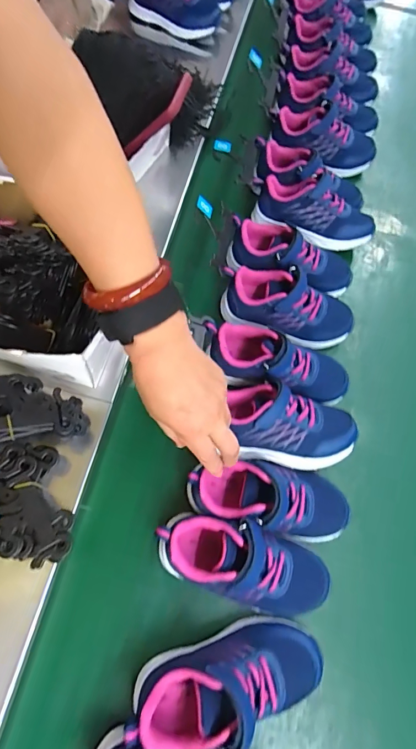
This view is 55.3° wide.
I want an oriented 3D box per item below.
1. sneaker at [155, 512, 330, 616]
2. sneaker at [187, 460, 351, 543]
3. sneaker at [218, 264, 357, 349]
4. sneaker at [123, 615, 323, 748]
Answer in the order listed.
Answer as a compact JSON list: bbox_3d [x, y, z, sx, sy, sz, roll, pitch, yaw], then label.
[{"bbox_3d":[0.036,0.182,0.388,0.166,0.069,0.071,15,71,7],"label":"sneaker"},{"bbox_3d":[0.065,0.127,0.414,0.168,0.067,0.069,12,70,-8],"label":"sneaker"},{"bbox_3d":[0.100,-0.087,0.500,0.169,0.066,0.067,16,71,7],"label":"sneaker"},{"bbox_3d":[0.020,0.272,0.347,0.173,0.078,0.072,-11,70,-16],"label":"sneaker"}]

